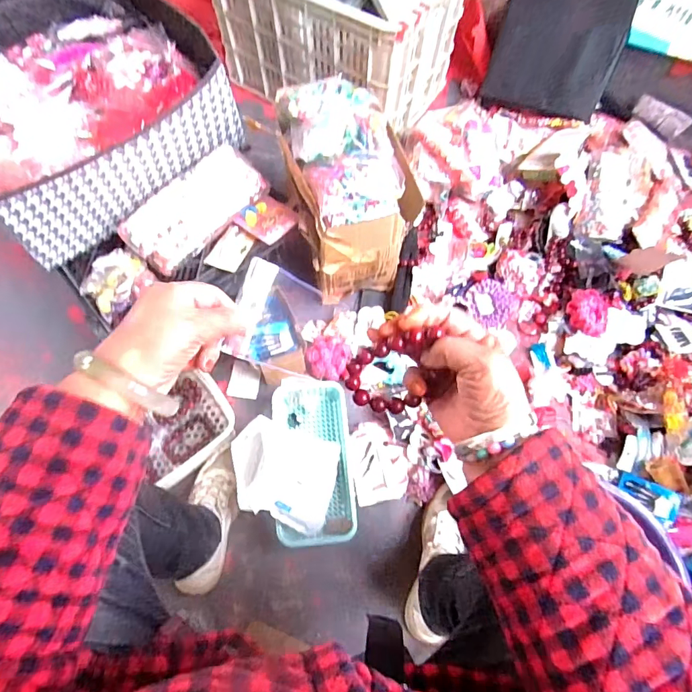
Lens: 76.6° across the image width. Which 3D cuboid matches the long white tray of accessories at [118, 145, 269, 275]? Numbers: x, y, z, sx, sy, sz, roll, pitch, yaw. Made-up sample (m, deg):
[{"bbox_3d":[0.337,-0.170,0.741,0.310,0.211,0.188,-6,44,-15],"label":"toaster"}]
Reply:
[{"bbox_3d":[-0.244,-0.221,0.708,0.096,0.062,0.226,36,72,12],"label":"long white tray of accessories"}]

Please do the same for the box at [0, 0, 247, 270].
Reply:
[{"bbox_3d":[-0.418,-0.375,0.707,0.393,0.166,0.358,-38,74,-15],"label":"box"}]

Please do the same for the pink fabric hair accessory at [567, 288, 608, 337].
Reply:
[{"bbox_3d":[0.475,-0.064,0.862,0.074,0.035,0.084,16,83,1],"label":"pink fabric hair accessory"}]

